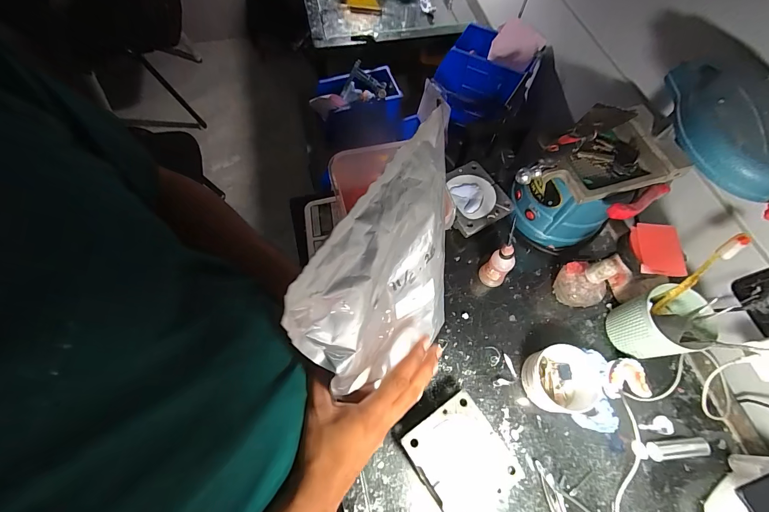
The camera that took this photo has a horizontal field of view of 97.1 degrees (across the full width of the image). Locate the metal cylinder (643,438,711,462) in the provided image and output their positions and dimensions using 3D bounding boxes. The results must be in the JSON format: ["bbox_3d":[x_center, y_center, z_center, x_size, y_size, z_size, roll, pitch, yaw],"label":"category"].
[{"bbox_3d":[0.429,0.283,0.498,0.086,0.025,0.024,-4,65,-4],"label":"metal cylinder"}]

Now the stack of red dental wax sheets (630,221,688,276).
[{"bbox_3d":[0.397,-0.009,0.489,0.076,0.012,0.077,3,70,-9],"label":"stack of red dental wax sheets"}]

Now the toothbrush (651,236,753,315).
[{"bbox_3d":[0.447,0.029,0.485,0.019,0.150,0.020,34,37,14],"label":"toothbrush"}]

